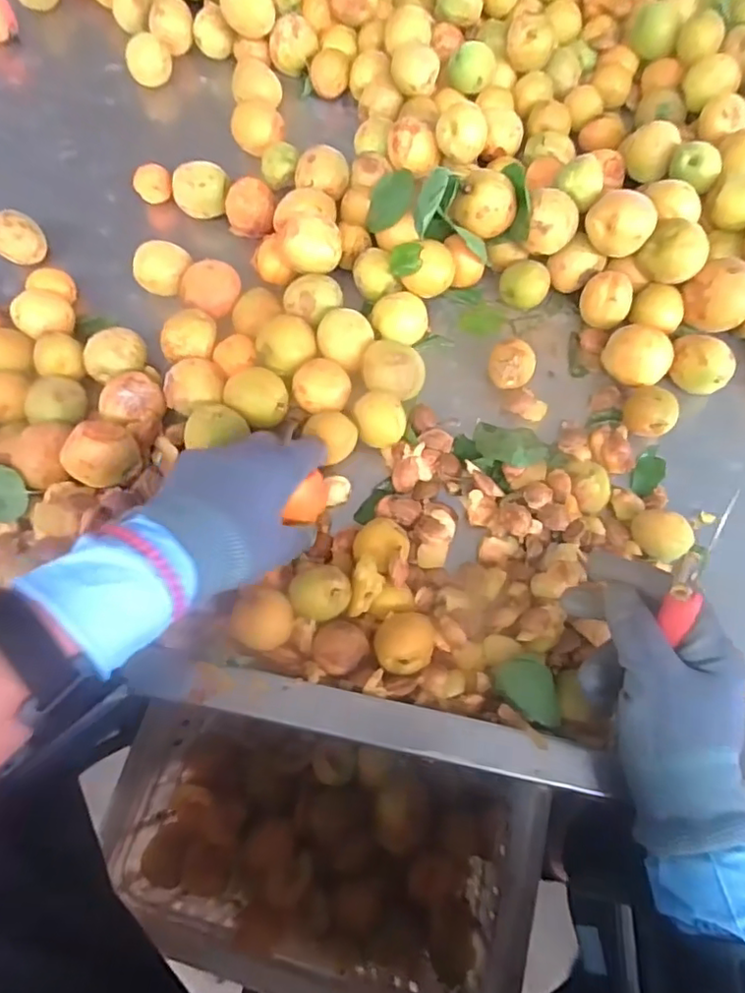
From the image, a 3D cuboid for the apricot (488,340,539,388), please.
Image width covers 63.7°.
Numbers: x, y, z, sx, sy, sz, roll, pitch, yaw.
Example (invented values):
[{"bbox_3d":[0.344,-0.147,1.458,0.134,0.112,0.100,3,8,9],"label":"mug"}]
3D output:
[{"bbox_3d":[0.113,-0.106,0.493,0.036,0.039,0.035,0,68,0],"label":"apricot"}]

